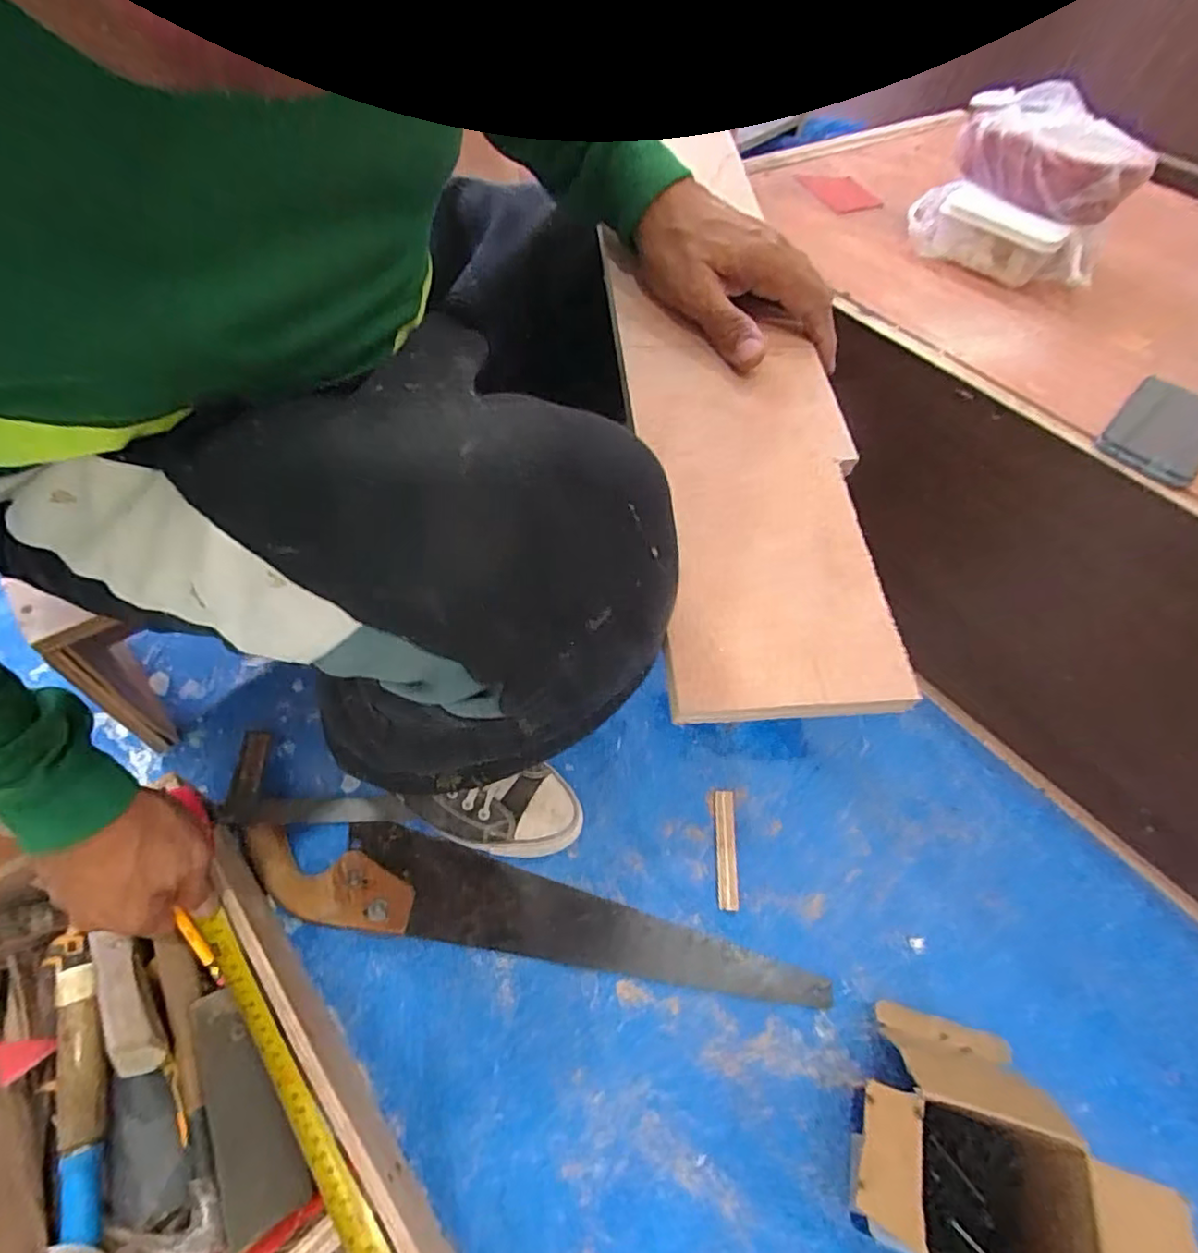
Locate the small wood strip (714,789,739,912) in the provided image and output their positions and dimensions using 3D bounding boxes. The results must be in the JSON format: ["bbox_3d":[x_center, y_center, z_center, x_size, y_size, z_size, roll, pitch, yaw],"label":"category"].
[{"bbox_3d":[0.133,0.232,0.631,0.021,0.007,0.121,6,53,-1],"label":"small wood strip"}]

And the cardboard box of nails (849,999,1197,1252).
[{"bbox_3d":[0.278,0.388,0.455,0.200,0.126,0.160,13,53,4],"label":"cardboard box of nails"}]

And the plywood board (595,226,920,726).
[{"bbox_3d":[0.085,-0.107,0.366,0.130,0.018,0.337,-3,62,-8],"label":"plywood board"}]

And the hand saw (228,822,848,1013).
[{"bbox_3d":[-0.060,0.263,0.567,0.538,0.035,0.089,10,53,1],"label":"hand saw"}]

